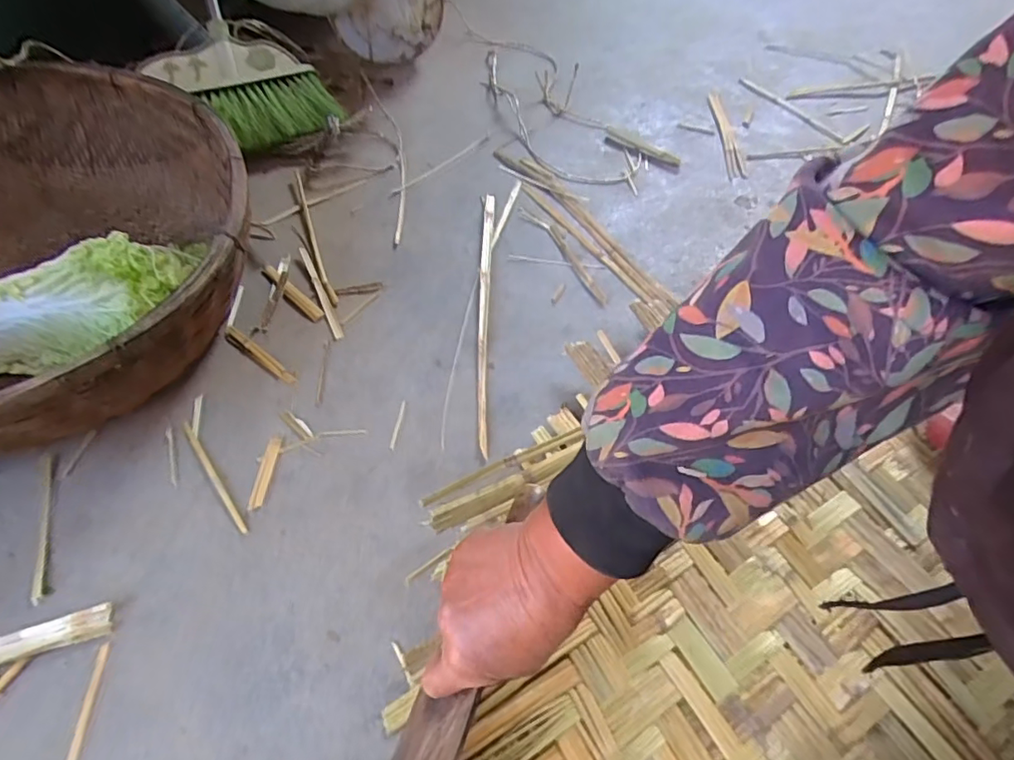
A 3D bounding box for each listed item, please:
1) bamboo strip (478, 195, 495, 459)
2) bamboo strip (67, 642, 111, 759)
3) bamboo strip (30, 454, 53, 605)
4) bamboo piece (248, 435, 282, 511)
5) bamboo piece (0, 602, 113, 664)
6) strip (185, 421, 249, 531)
[{"bbox_3d":[-0.026,-0.094,0.665,0.015,0.007,0.413,1,52,0],"label":"bamboo strip"},{"bbox_3d":[-0.304,0.237,0.404,0.007,0.004,0.086,-5,52,-5],"label":"bamboo strip"},{"bbox_3d":[-0.412,0.127,0.498,0.010,0.005,0.148,-17,54,-14],"label":"bamboo strip"},{"bbox_3d":[-0.225,0.084,0.523,0.013,0.004,0.077,1,52,0],"label":"bamboo piece"},{"bbox_3d":[-0.354,0.197,0.431,0.088,0.005,0.025,-14,53,-12],"label":"bamboo piece"},{"bbox_3d":[-0.277,0.088,0.525,0.009,0.004,0.141,-33,59,-24],"label":"strip"}]

